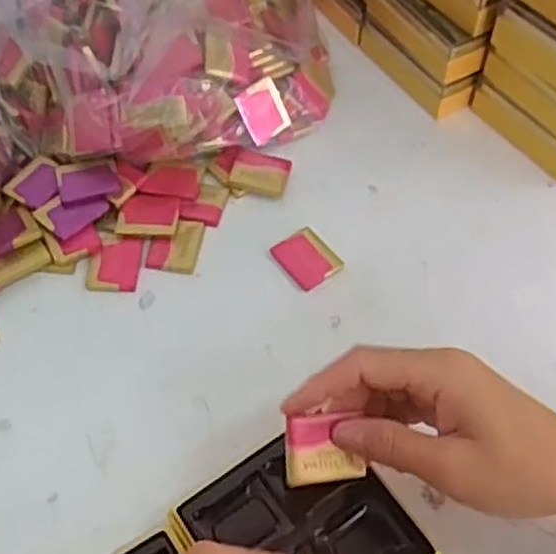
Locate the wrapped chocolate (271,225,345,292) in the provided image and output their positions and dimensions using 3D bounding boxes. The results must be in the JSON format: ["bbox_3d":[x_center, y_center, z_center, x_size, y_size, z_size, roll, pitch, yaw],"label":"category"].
[{"bbox_3d":[0.019,-0.013,0.492,0.036,0.005,0.041,-31,61,-20],"label":"wrapped chocolate"}]

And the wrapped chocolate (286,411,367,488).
[{"bbox_3d":[0.023,0.081,0.362,0.040,0.010,0.032,-3,85,-18],"label":"wrapped chocolate"}]

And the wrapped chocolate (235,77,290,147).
[{"bbox_3d":[-0.010,-0.117,0.537,0.032,0.040,0.004,-34,25,-13],"label":"wrapped chocolate"}]

